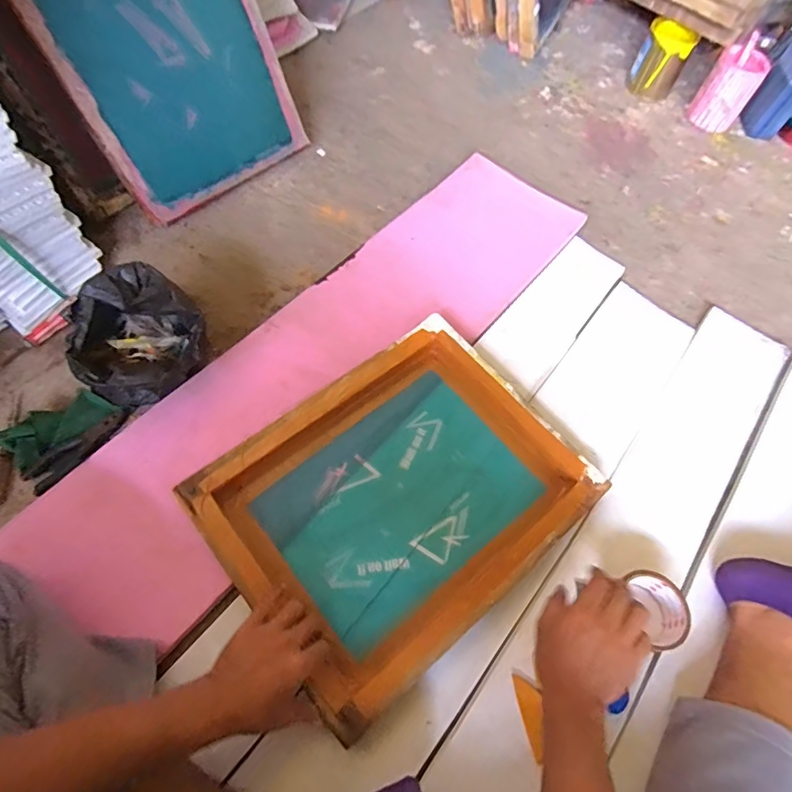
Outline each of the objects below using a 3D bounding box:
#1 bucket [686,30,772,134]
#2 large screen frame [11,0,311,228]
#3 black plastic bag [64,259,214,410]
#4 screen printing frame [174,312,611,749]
[{"bbox_3d":[0.729,-0.675,1.065,0.101,0.141,0.107,1,64,-3],"label":"bucket"},{"bbox_3d":[-0.363,-0.555,0.774,0.352,0.446,0.060,-43,46,-21],"label":"large screen frame"},{"bbox_3d":[-0.357,-0.068,0.684,0.139,0.150,0.165,34,67,12],"label":"black plastic bag"},{"bbox_3d":[0.010,0.130,0.654,0.448,0.061,0.358,-37,72,-19],"label":"screen printing frame"}]

